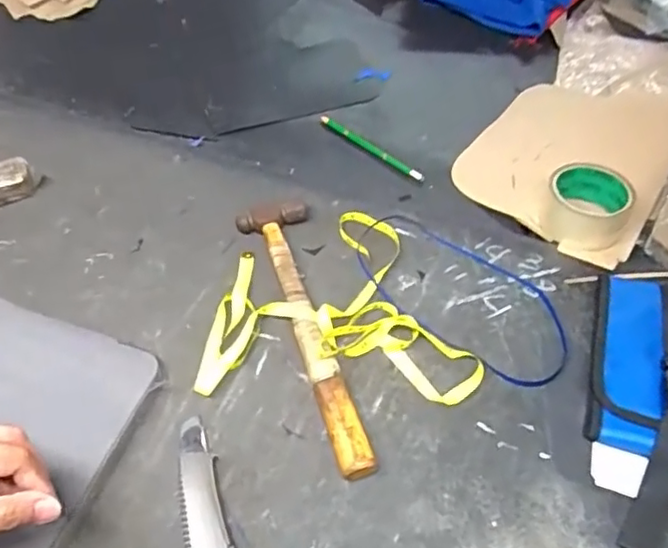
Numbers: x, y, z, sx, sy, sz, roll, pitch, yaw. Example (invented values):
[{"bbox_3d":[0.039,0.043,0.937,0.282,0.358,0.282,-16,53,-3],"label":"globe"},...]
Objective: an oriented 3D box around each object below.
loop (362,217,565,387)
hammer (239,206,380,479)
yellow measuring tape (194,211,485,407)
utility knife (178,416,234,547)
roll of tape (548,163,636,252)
[{"bbox_3d":[0.125,0.019,0.620,0.235,0.012,0.126,30,56,19],"label":"loop"},{"bbox_3d":[-0.027,0.044,0.586,0.074,0.029,0.308,-12,55,-11],"label":"hammer"},{"bbox_3d":[0.009,0.021,0.603,0.248,0.027,0.211,3,55,-1],"label":"yellow measuring tape"},{"bbox_3d":[-0.095,0.185,0.472,0.043,0.017,0.168,-11,56,-10],"label":"utility knife"},{"bbox_3d":[0.278,-0.075,0.675,0.087,0.050,0.089,1,55,-2],"label":"roll of tape"}]

